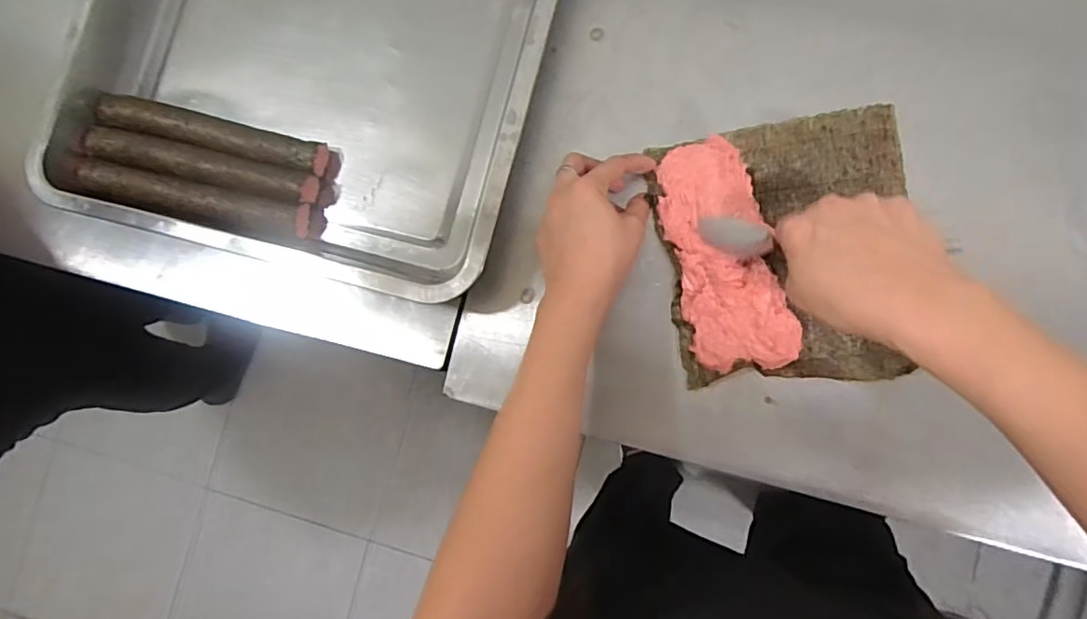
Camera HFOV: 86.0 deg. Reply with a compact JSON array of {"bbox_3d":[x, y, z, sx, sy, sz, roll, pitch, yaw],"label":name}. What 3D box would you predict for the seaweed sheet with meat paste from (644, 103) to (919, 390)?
[{"bbox_3d":[0.181,-0.044,0.438,0.178,0.019,0.193,-6,84,6],"label":"seaweed sheet with meat paste"}]

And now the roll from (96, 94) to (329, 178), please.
[{"bbox_3d":[-0.279,-0.147,0.490,0.199,0.030,0.031,15,87,8],"label":"roll"}]

